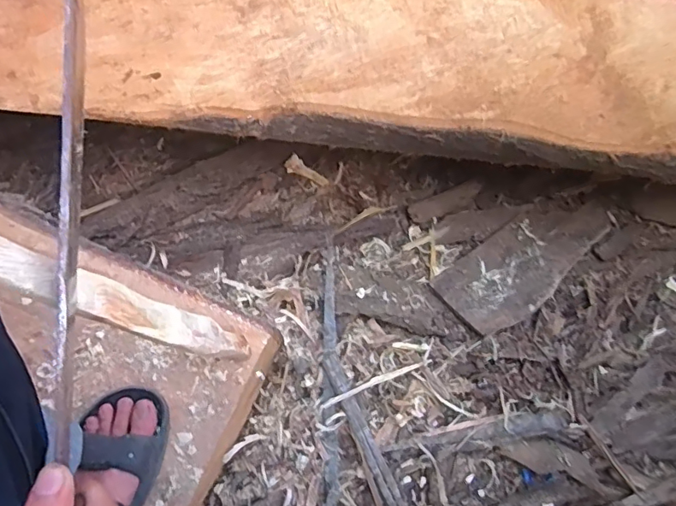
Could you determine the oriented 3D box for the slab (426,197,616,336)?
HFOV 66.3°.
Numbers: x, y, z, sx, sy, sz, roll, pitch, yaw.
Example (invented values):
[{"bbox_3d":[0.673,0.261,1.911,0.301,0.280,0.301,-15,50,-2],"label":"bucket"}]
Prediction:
[{"bbox_3d":[0.341,0.005,0.919,0.353,0.026,0.144,-33,68,-20],"label":"slab"}]

